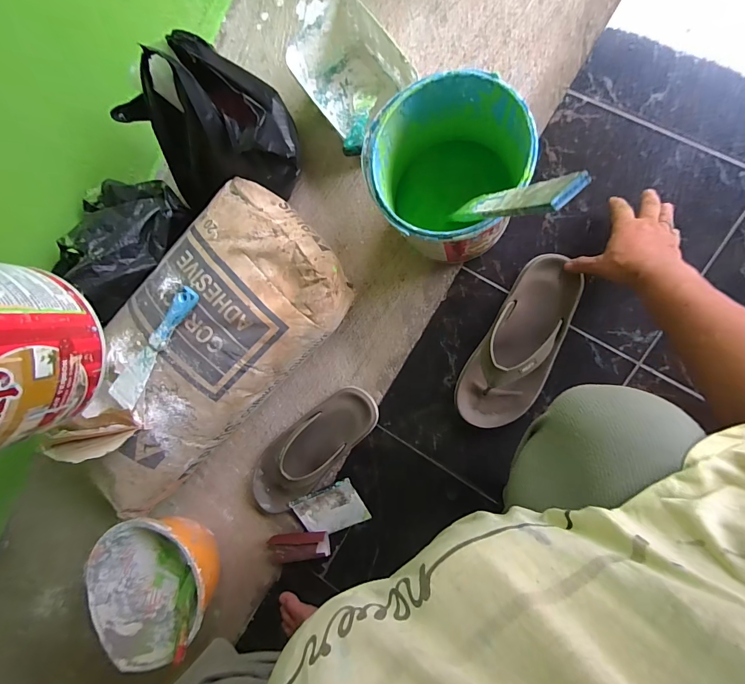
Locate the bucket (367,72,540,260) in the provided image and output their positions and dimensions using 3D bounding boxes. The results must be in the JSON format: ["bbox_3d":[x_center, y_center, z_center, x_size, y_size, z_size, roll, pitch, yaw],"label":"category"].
[{"bbox_3d":[0.097,-0.210,0.500,0.182,0.195,0.177,1,92,13],"label":"bucket"}]

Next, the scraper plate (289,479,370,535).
[{"bbox_3d":[-0.072,0.294,0.641,0.116,0.008,0.089,-26,103,12],"label":"scraper plate"}]

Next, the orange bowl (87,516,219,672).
[{"bbox_3d":[-0.369,0.410,0.651,0.221,0.130,0.248,44,100,9],"label":"orange bowl"}]

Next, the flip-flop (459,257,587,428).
[{"bbox_3d":[0.227,0.006,0.552,0.113,0.050,0.269,26,96,5],"label":"flip-flop"}]

